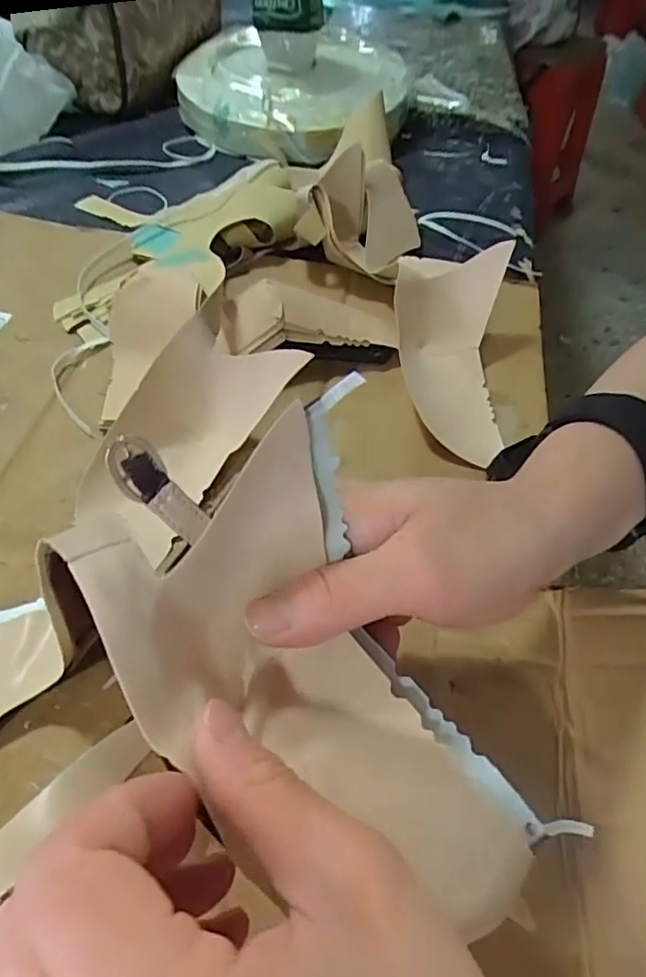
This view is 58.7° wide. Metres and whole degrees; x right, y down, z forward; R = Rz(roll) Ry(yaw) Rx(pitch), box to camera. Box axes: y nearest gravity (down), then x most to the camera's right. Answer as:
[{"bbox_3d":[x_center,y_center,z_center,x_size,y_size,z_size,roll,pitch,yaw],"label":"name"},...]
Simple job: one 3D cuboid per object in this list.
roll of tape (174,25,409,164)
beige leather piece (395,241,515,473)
[{"bbox_3d":[-0.043,-0.412,0.601,0.232,0.064,0.232,2,52,-3],"label":"roll of tape"},{"bbox_3d":[0.081,-0.082,0.363,0.068,0.032,0.146,2,71,-2],"label":"beige leather piece"}]

